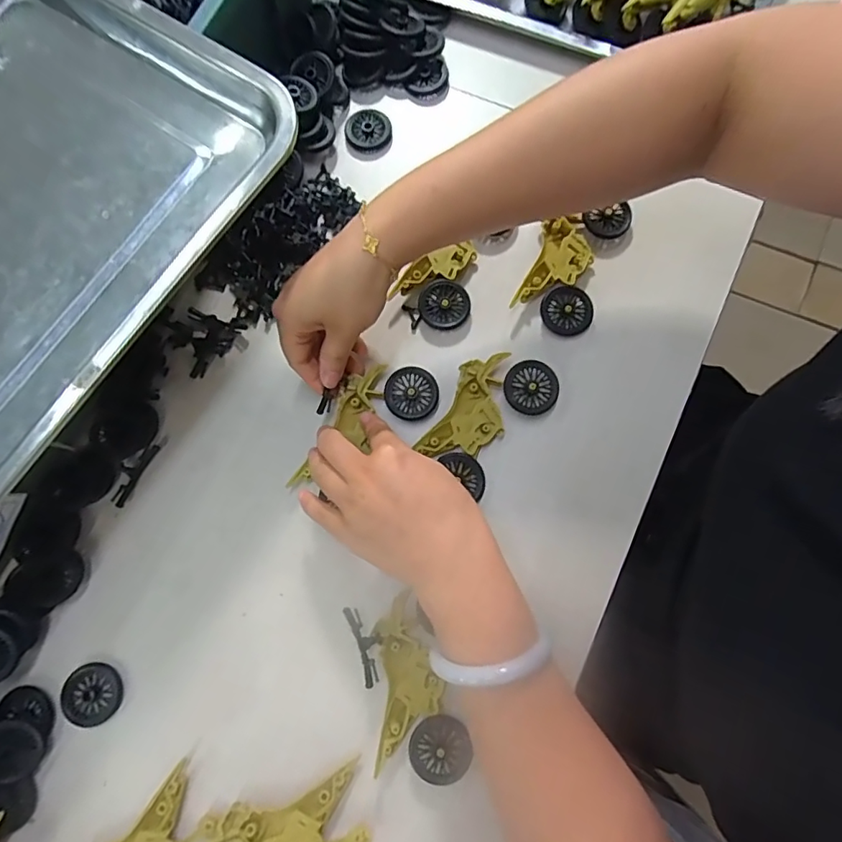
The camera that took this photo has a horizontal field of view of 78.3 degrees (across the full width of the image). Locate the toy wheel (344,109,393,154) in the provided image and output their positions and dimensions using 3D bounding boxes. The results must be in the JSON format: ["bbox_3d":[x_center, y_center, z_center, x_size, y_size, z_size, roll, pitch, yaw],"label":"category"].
[{"bbox_3d":[-0.043,-0.240,0.428,0.037,0.008,0.039,0,79,1],"label":"toy wheel"}]

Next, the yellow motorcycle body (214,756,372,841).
[{"bbox_3d":[-0.083,0.250,0.312,0.097,0.015,0.045,-18,79,-3],"label":"yellow motorcycle body"}]

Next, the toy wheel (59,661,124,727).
[{"bbox_3d":[-0.217,0.180,0.342,0.037,0.009,0.036,0,79,1],"label":"toy wheel"}]

